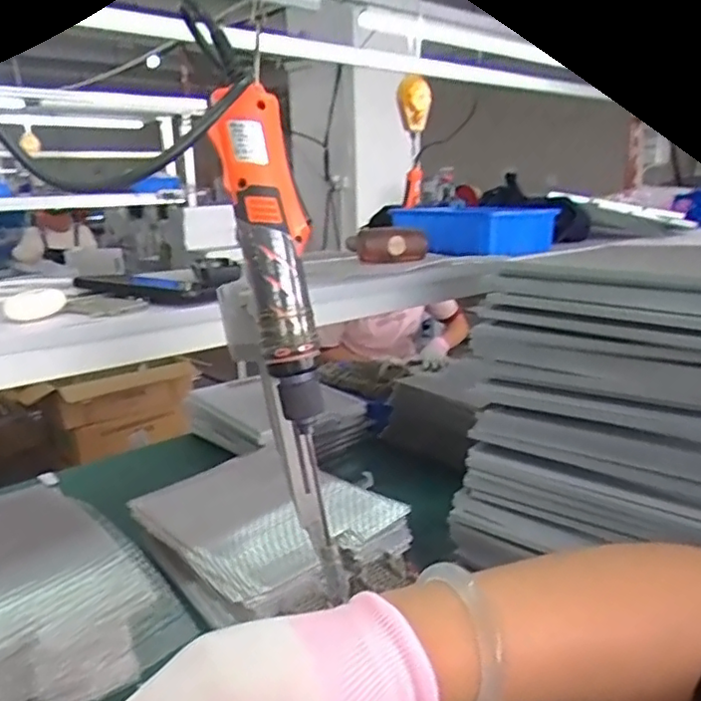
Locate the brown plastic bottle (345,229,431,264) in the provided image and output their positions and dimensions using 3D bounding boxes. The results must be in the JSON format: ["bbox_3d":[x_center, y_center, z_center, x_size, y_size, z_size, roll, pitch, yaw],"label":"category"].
[{"bbox_3d":[0.060,-0.155,0.930,0.101,0.047,0.049,-10,17,-31],"label":"brown plastic bottle"}]

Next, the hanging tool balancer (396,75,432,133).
[{"bbox_3d":[0.158,-0.614,1.569,0.088,0.126,0.085,1,15,7],"label":"hanging tool balancer"}]

